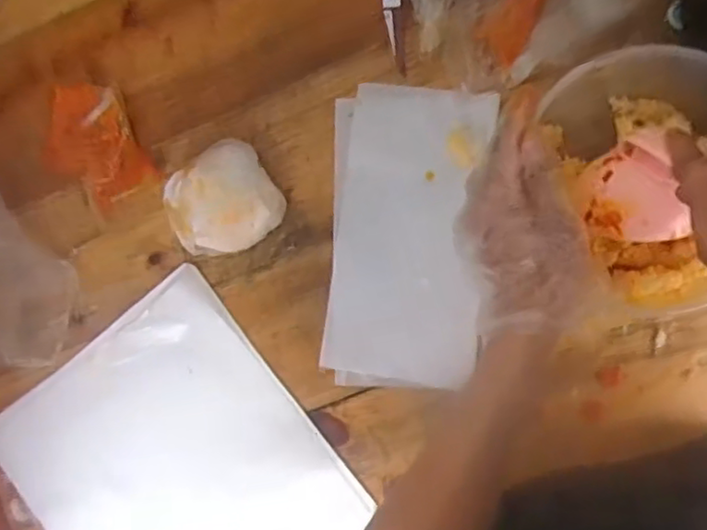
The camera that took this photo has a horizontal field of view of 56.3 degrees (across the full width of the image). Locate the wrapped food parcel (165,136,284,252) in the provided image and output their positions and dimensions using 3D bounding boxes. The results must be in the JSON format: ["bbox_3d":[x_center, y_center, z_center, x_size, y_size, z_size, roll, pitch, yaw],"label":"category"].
[{"bbox_3d":[-0.109,-0.049,0.548,0.091,0.067,0.077,-32,86,6],"label":"wrapped food parcel"}]

